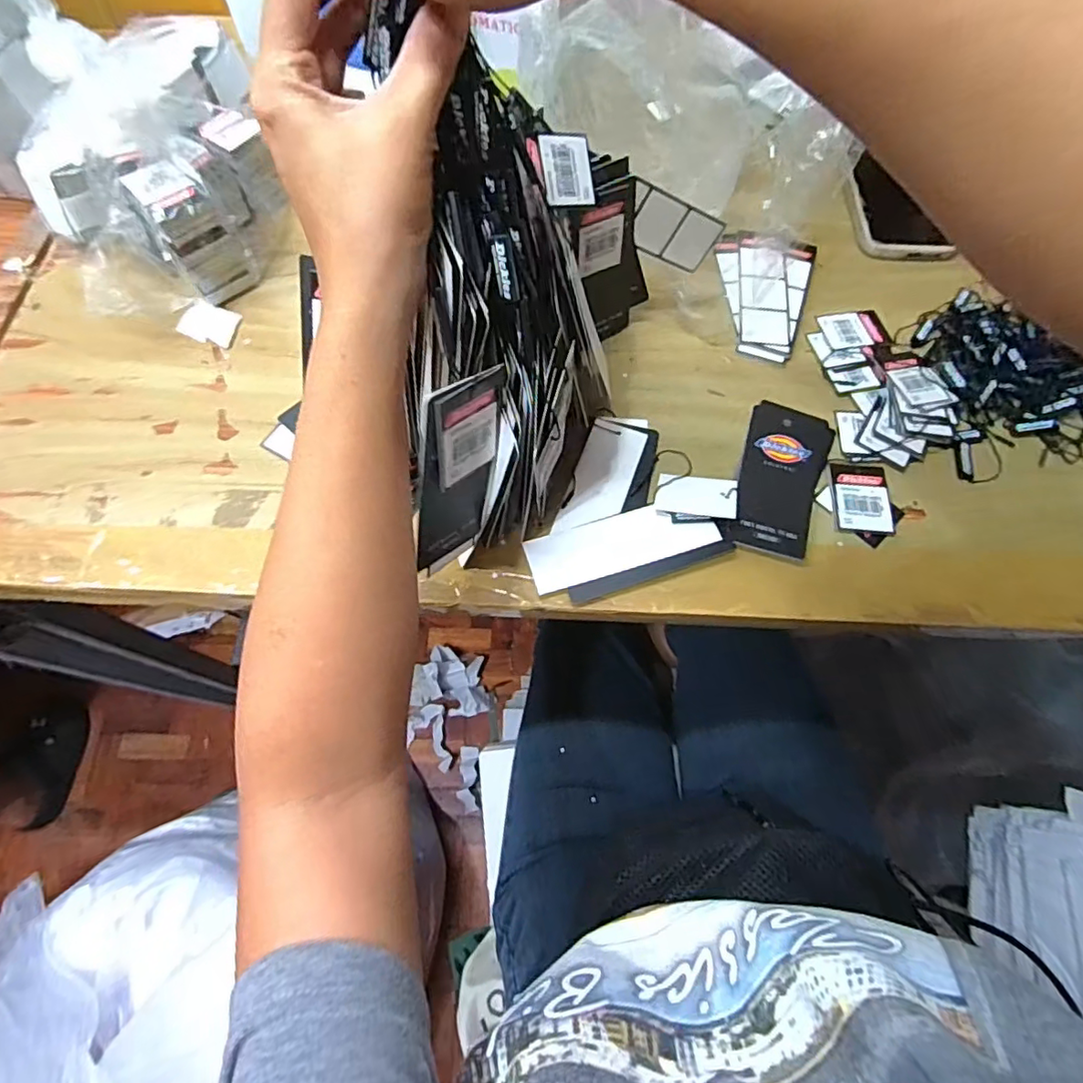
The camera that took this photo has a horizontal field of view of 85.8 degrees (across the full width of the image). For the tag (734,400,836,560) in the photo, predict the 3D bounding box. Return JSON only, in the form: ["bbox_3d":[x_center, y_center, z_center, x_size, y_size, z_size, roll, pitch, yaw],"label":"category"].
[{"bbox_3d":[0.160,-0.044,0.389,0.054,0.009,0.113,20,69,7],"label":"tag"}]

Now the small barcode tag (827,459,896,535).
[{"bbox_3d":[0.214,-0.030,0.390,0.040,0.004,0.053,4,68,1],"label":"small barcode tag"}]

